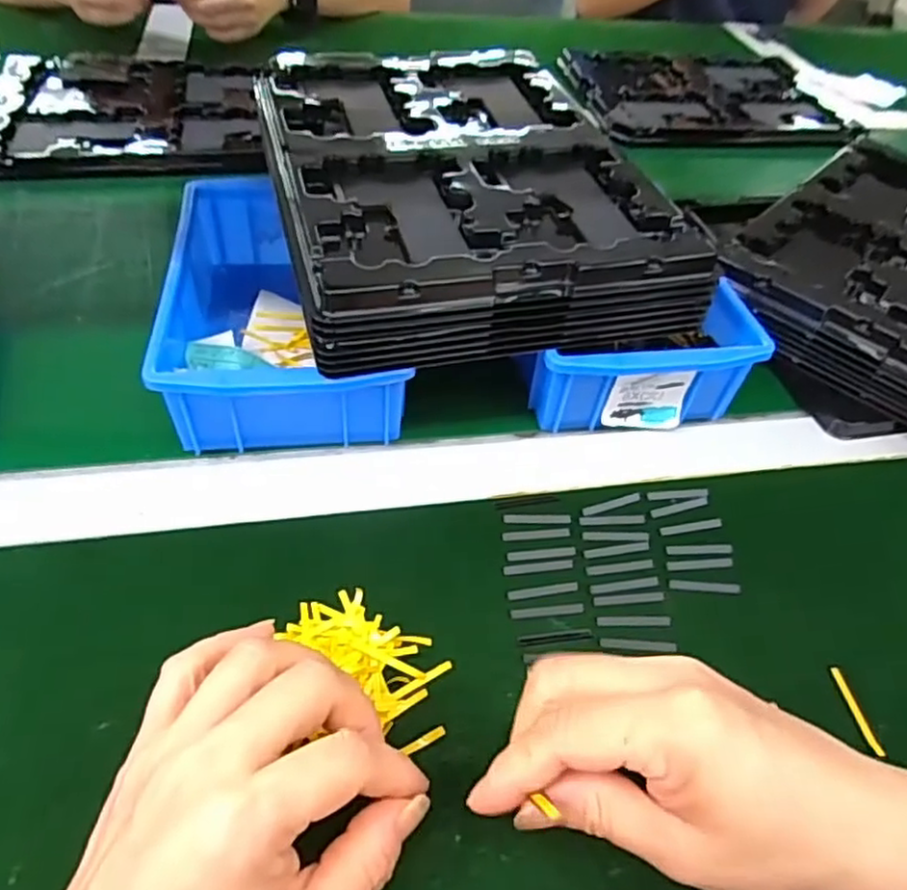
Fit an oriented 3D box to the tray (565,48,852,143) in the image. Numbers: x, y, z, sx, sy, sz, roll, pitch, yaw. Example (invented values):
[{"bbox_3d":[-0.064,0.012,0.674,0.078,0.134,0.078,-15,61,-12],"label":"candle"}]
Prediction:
[{"bbox_3d":[0.282,-0.402,0.772,0.295,0.020,0.233,-1,49,-6],"label":"tray"}]

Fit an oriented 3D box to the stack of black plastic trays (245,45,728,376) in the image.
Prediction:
[{"bbox_3d":[-0.001,-0.167,0.429,0.218,0.049,0.298,-11,51,-14],"label":"stack of black plastic trays"}]

